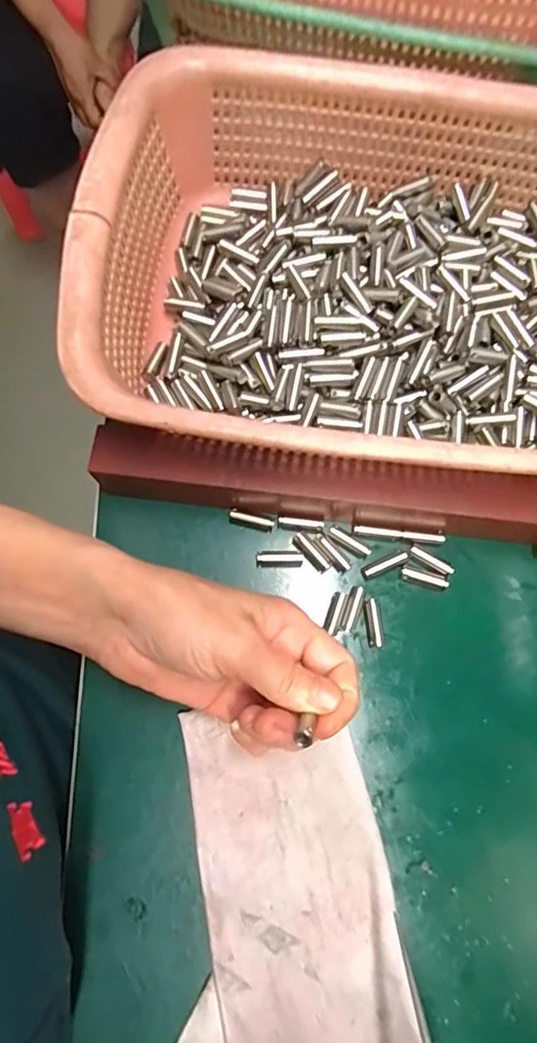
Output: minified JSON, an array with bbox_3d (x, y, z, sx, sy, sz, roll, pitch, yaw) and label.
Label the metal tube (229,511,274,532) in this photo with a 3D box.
[{"bbox_3d":[-0.009,0.000,0.283,0.024,0.007,0.006,14,76,5],"label":"metal tube"}]

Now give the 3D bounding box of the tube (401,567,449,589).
[{"bbox_3d":[0.083,0.030,0.276,0.025,0.004,0.006,16,78,5],"label":"tube"}]

